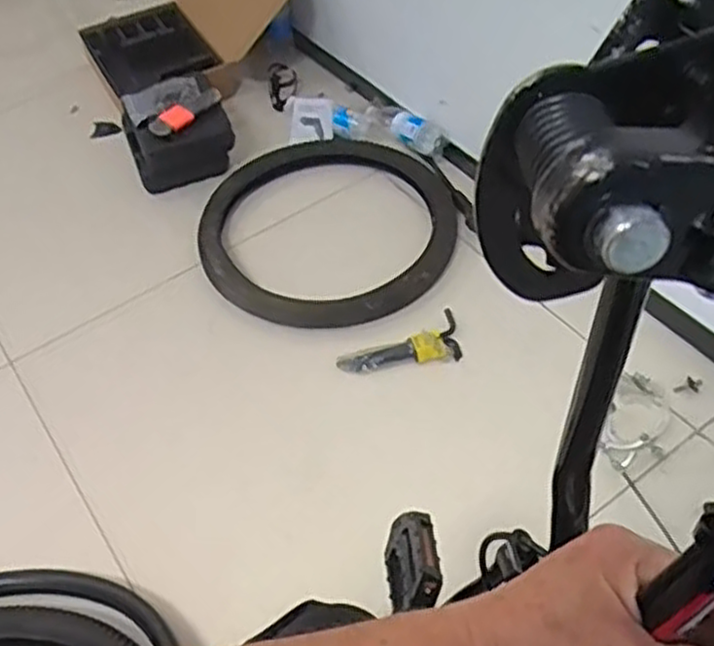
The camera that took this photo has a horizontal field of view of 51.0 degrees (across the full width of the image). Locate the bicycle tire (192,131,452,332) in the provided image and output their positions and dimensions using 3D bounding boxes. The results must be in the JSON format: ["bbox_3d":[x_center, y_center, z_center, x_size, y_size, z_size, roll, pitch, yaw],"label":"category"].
[{"bbox_3d":[-0.046,-0.185,1.392,0.484,0.076,0.460,-19,63,-17],"label":"bicycle tire"}]

